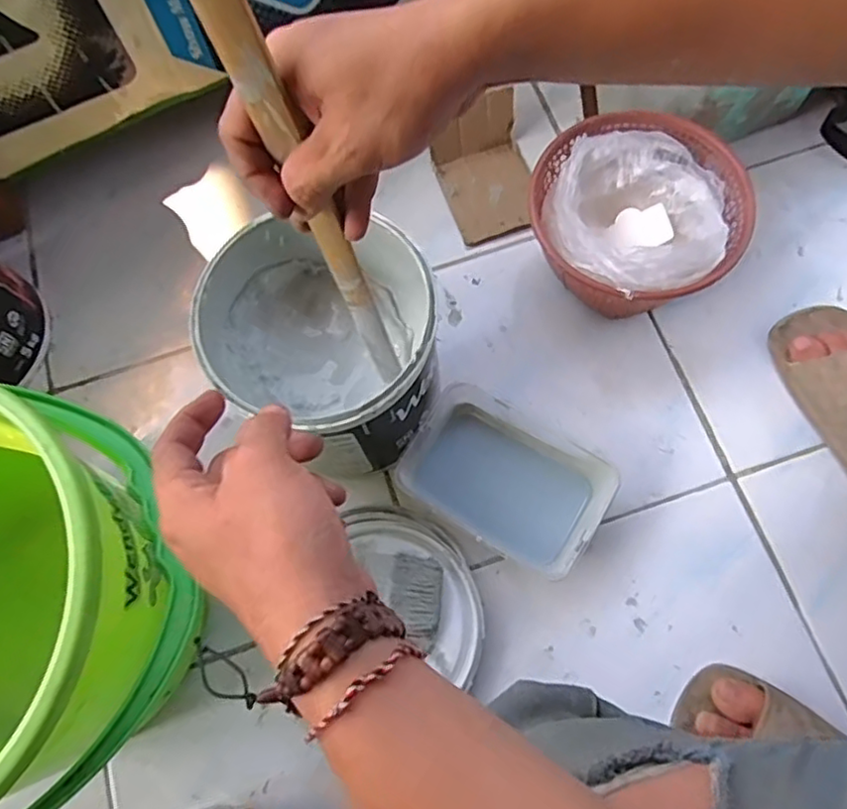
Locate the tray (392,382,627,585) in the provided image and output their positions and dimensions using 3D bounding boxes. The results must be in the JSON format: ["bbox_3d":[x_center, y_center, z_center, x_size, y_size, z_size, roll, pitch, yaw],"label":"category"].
[{"bbox_3d":[0.072,0.064,0.575,0.170,0.052,0.113,30,76,11],"label":"tray"}]

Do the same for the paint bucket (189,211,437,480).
[{"bbox_3d":[-0.078,-0.044,0.540,0.173,0.148,0.173,-1,73,2],"label":"paint bucket"}]

